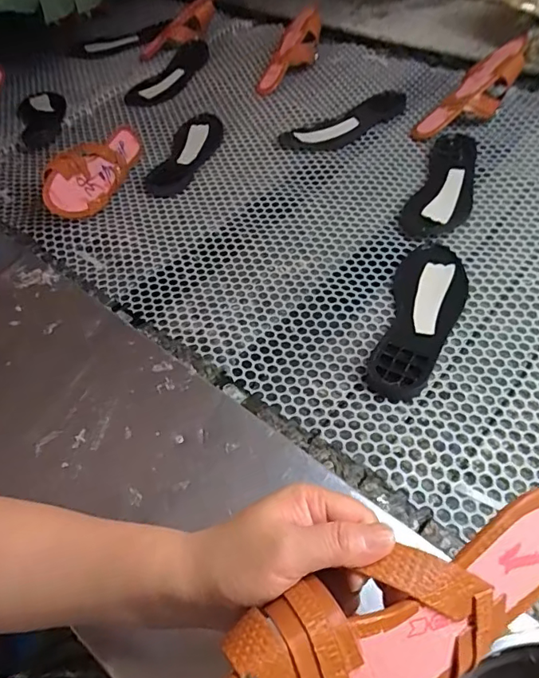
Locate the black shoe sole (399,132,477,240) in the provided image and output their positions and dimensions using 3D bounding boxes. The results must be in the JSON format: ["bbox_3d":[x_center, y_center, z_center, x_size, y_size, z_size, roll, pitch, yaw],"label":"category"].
[{"bbox_3d":[0.270,-0.239,0.746,0.088,0.018,0.267,19,56,20],"label":"black shoe sole"}]

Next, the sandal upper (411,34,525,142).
[{"bbox_3d":[0.341,-0.410,0.842,0.226,0.068,0.068,-40,55,5],"label":"sandal upper"}]

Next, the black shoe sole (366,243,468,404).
[{"bbox_3d":[0.181,-0.030,0.587,0.083,0.019,0.250,16,55,17],"label":"black shoe sole"}]

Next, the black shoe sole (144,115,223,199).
[{"bbox_3d":[-0.141,-0.324,0.858,0.086,0.018,0.235,13,54,15],"label":"black shoe sole"}]

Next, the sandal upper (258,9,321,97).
[{"bbox_3d":[0.043,-0.578,0.999,0.067,0.062,0.198,31,84,26],"label":"sandal upper"}]

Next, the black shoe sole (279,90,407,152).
[{"bbox_3d":[0.140,-0.384,0.874,0.245,0.014,0.078,-28,54,-16],"label":"black shoe sole"}]

